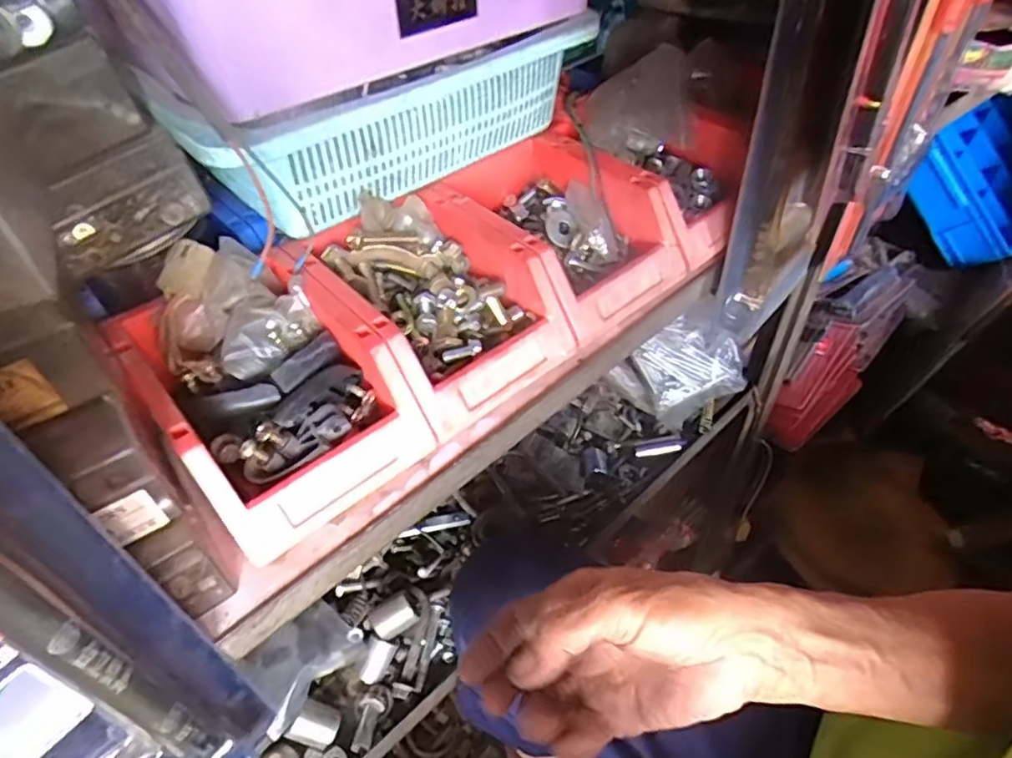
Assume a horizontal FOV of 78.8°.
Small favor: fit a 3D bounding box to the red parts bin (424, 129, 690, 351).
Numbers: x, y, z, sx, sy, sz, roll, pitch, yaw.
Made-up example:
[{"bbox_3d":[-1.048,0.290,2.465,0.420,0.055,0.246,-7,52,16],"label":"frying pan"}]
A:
[{"bbox_3d":[0.029,-0.109,0.429,0.119,0.057,0.169,-34,52,-26],"label":"red parts bin"}]

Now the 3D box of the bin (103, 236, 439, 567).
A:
[{"bbox_3d":[-0.124,-0.003,0.327,0.116,0.070,0.155,-33,51,-26],"label":"bin"}]

